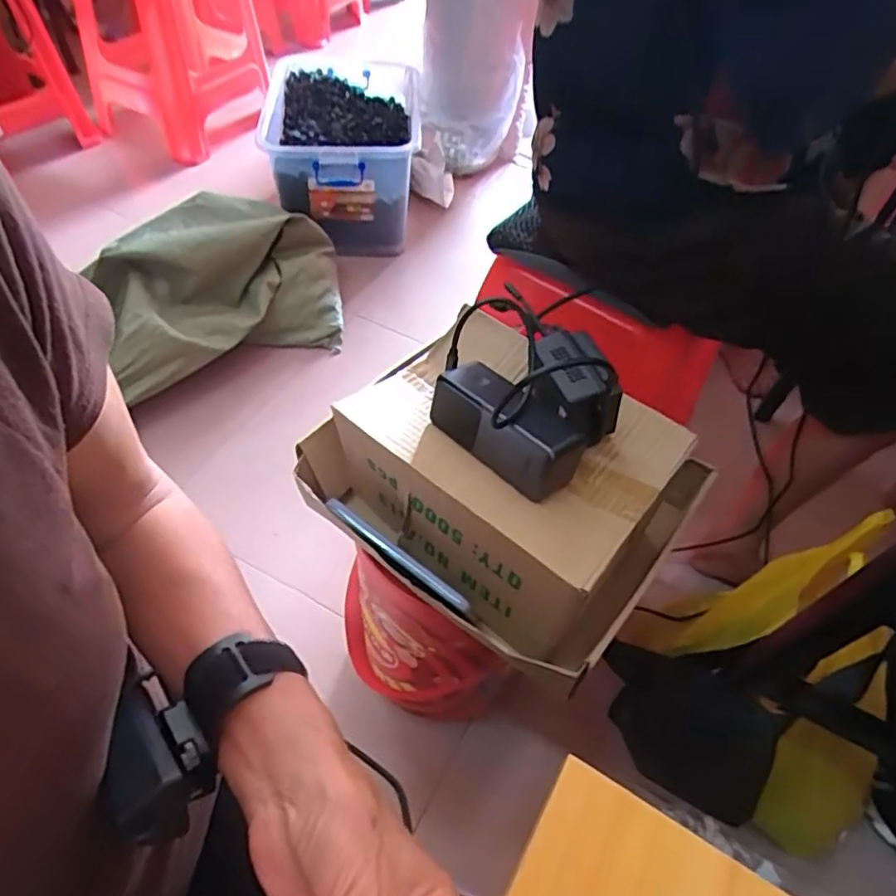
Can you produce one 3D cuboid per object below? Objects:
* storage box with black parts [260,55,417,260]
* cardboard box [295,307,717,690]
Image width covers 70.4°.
[{"bbox_3d":[-0.239,-0.625,1.453,0.321,0.333,0.417,1,51,-5],"label":"storage box with black parts"},{"bbox_3d":[0.042,0.029,0.600,0.321,0.150,0.240,34,55,20],"label":"cardboard box"}]

